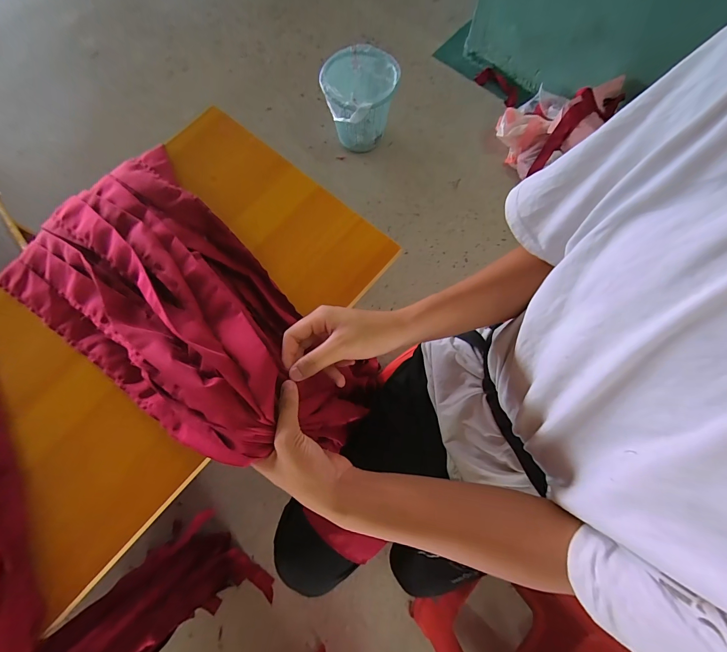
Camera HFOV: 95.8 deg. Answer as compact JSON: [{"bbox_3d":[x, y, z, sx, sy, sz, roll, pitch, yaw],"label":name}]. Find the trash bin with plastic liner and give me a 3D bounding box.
[{"bbox_3d":[-0.020,-0.841,1.294,0.266,0.273,0.302,13,75,4],"label":"trash bin with plastic liner"}]

